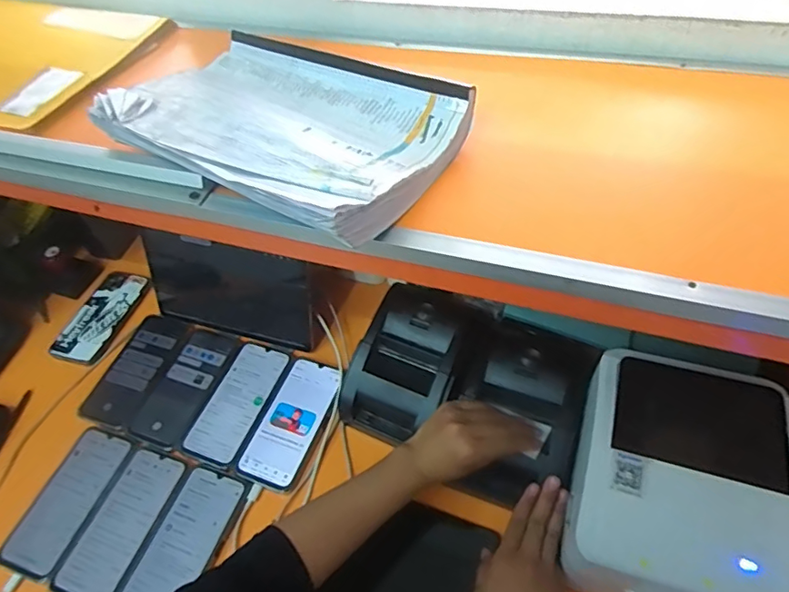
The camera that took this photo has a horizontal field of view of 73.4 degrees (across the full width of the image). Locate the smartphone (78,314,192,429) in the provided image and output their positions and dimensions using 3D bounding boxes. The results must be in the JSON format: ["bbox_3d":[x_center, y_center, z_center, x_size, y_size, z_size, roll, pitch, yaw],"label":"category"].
[{"bbox_3d":[-0.363,0.102,0.746,0.087,0.016,0.165,15,58,15],"label":"smartphone"}]

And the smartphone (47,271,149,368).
[{"bbox_3d":[-0.448,0.029,0.813,0.089,0.009,0.161,12,57,13],"label":"smartphone"}]

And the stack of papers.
[{"bbox_3d":[-0.099,-0.171,0.479,0.307,0.050,0.235,26,62,21],"label":"stack of papers"}]

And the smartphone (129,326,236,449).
[{"bbox_3d":[-0.284,0.120,0.718,0.081,0.010,0.166,16,58,16],"label":"smartphone"}]

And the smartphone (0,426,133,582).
[{"bbox_3d":[-0.394,0.243,0.637,0.085,0.012,0.166,14,58,14],"label":"smartphone"}]

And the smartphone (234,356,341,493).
[{"bbox_3d":[-0.129,0.155,0.668,0.084,0.009,0.168,15,58,15],"label":"smartphone"}]

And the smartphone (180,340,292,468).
[{"bbox_3d":[-0.204,0.135,0.695,0.079,0.009,0.168,17,59,16],"label":"smartphone"}]

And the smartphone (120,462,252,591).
[{"bbox_3d":[-0.233,0.277,0.589,0.082,0.008,0.166,15,58,15],"label":"smartphone"}]

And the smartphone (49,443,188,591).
[{"bbox_3d":[-0.315,0.262,0.613,0.080,0.010,0.169,13,58,14],"label":"smartphone"}]

